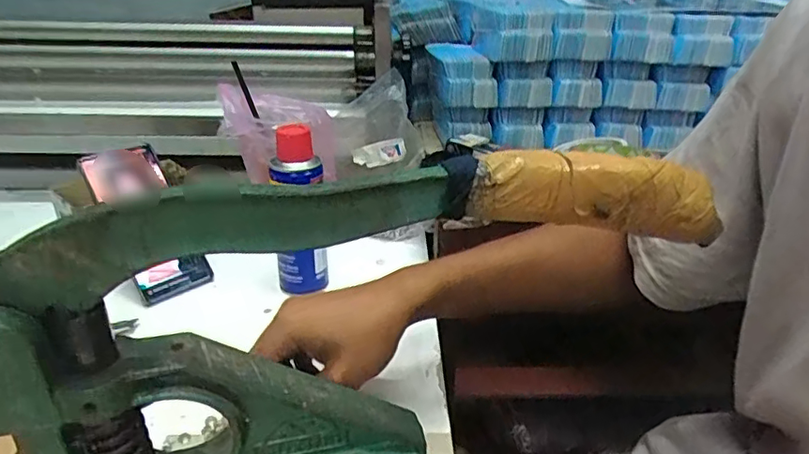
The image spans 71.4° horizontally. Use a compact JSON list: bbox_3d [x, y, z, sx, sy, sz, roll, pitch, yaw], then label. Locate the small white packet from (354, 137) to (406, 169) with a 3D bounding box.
[{"bbox_3d":[-0.032,-0.092,0.715,0.069,0.030,0.016,-13,20,23],"label":"small white packet"}]

